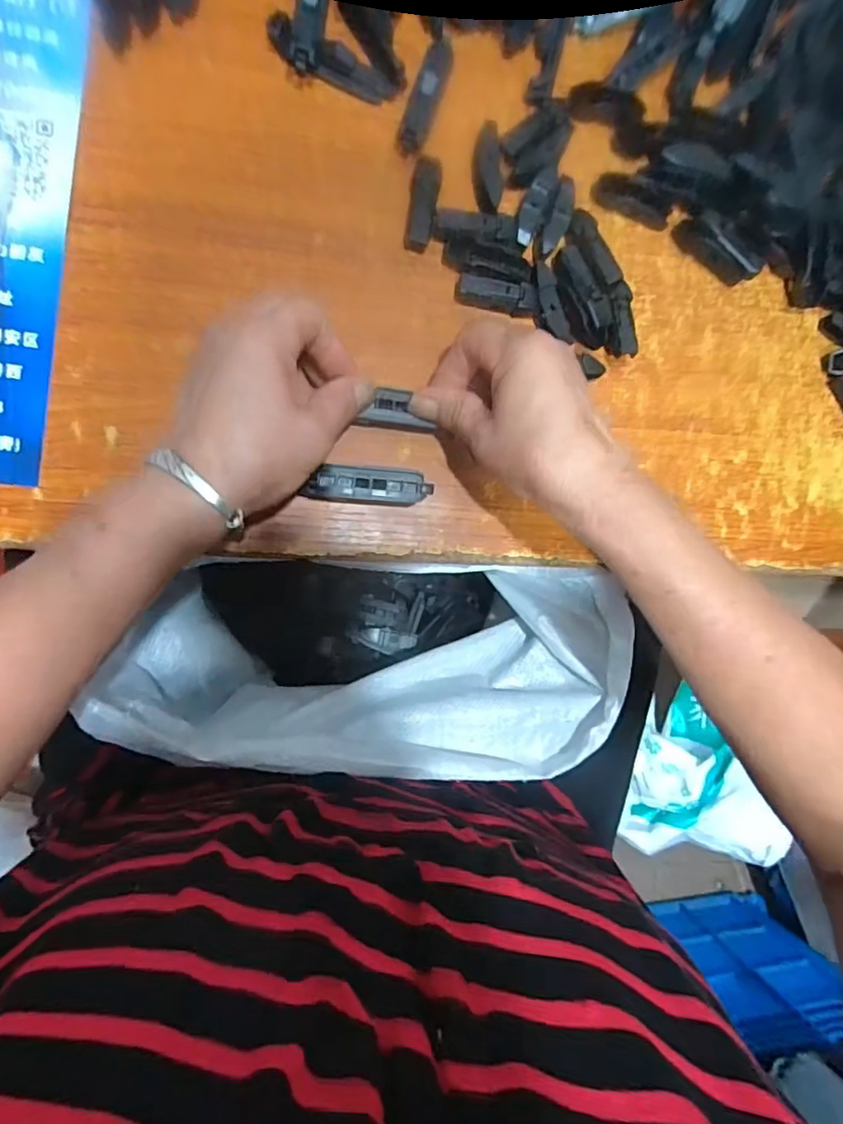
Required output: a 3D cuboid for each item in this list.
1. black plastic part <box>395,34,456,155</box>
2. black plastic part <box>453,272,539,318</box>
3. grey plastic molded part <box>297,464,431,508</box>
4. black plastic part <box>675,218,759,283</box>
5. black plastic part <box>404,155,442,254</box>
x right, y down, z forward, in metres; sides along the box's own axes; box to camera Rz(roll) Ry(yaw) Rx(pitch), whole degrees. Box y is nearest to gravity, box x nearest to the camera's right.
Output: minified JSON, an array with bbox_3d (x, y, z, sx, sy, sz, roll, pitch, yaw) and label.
[{"bbox_3d":[0.004,-0.282,0.352,0.017,0.014,0.077,20,85,-8],"label":"black plastic part"},{"bbox_3d":[0.046,-0.159,0.354,0.049,0.011,0.016,6,87,-9],"label":"black plastic part"},{"bbox_3d":[-0.030,-0.042,0.337,0.070,0.020,0.020,4,88,-9],"label":"grey plastic molded part"},{"bbox_3d":[0.187,-0.198,0.375,0.057,0.013,0.015,36,83,-6],"label":"black plastic part"},{"bbox_3d":[0.000,-0.210,0.345,0.016,0.008,0.054,10,87,-9],"label":"black plastic part"}]

